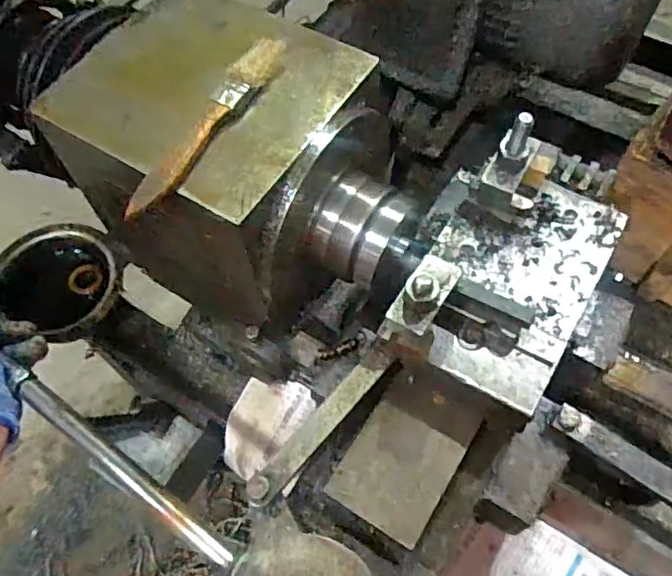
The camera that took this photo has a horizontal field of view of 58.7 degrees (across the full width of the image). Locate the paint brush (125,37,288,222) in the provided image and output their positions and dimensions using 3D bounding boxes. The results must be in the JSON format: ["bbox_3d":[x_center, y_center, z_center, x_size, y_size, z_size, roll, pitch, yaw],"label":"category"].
[{"bbox_3d":[-0.078,-0.101,0.361,0.025,0.006,0.148,33,70,3],"label":"paint brush"}]

